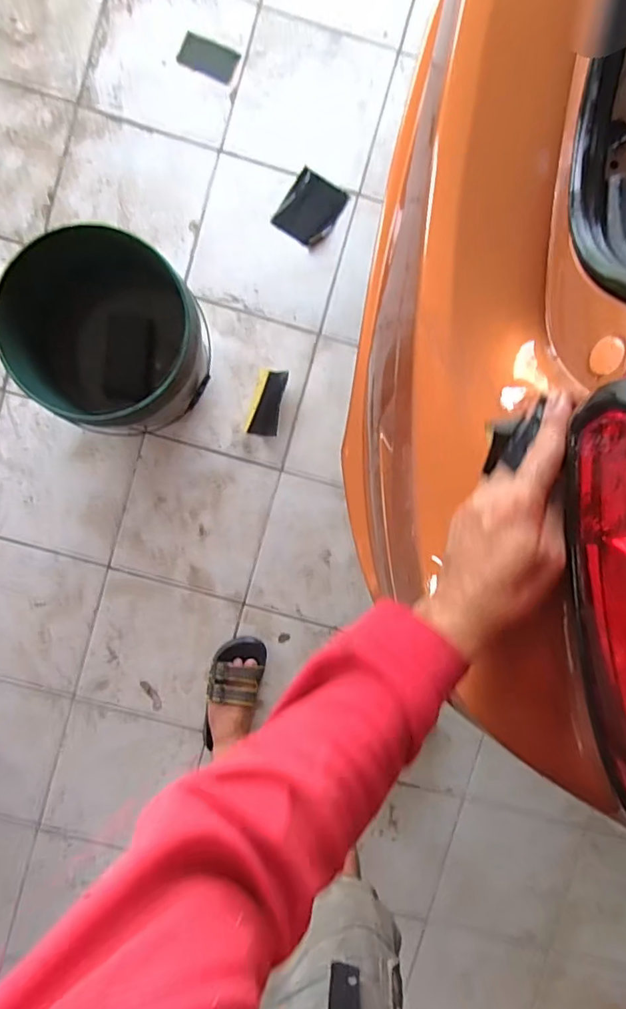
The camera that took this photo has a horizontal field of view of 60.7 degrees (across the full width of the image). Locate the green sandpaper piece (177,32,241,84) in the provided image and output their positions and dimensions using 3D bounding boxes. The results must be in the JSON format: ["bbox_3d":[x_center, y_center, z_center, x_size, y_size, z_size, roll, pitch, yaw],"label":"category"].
[{"bbox_3d":[-0.211,-0.903,1.081,0.114,0.004,0.063,21,92,-4],"label":"green sandpaper piece"}]

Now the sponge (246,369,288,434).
[{"bbox_3d":[-0.098,-0.216,1.128,0.065,0.028,0.134,12,93,-3],"label":"sponge"}]

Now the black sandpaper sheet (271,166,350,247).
[{"bbox_3d":[-0.006,-0.611,1.105,0.109,0.006,0.135,32,92,-4],"label":"black sandpaper sheet"}]

